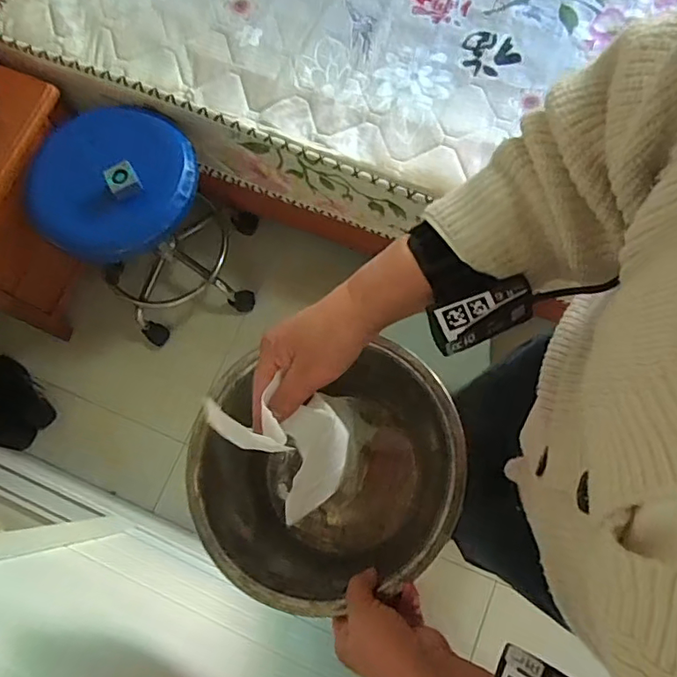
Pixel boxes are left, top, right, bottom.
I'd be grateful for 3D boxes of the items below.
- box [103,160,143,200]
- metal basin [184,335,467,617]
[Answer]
[{"bbox_3d":[-0.392,-0.286,0.991,0.055,0.056,0.051,-30,76,-4],"label":"box"},{"bbox_3d":[-0.012,0.121,0.523,0.248,0.129,0.228,0,76,0],"label":"metal basin"}]

